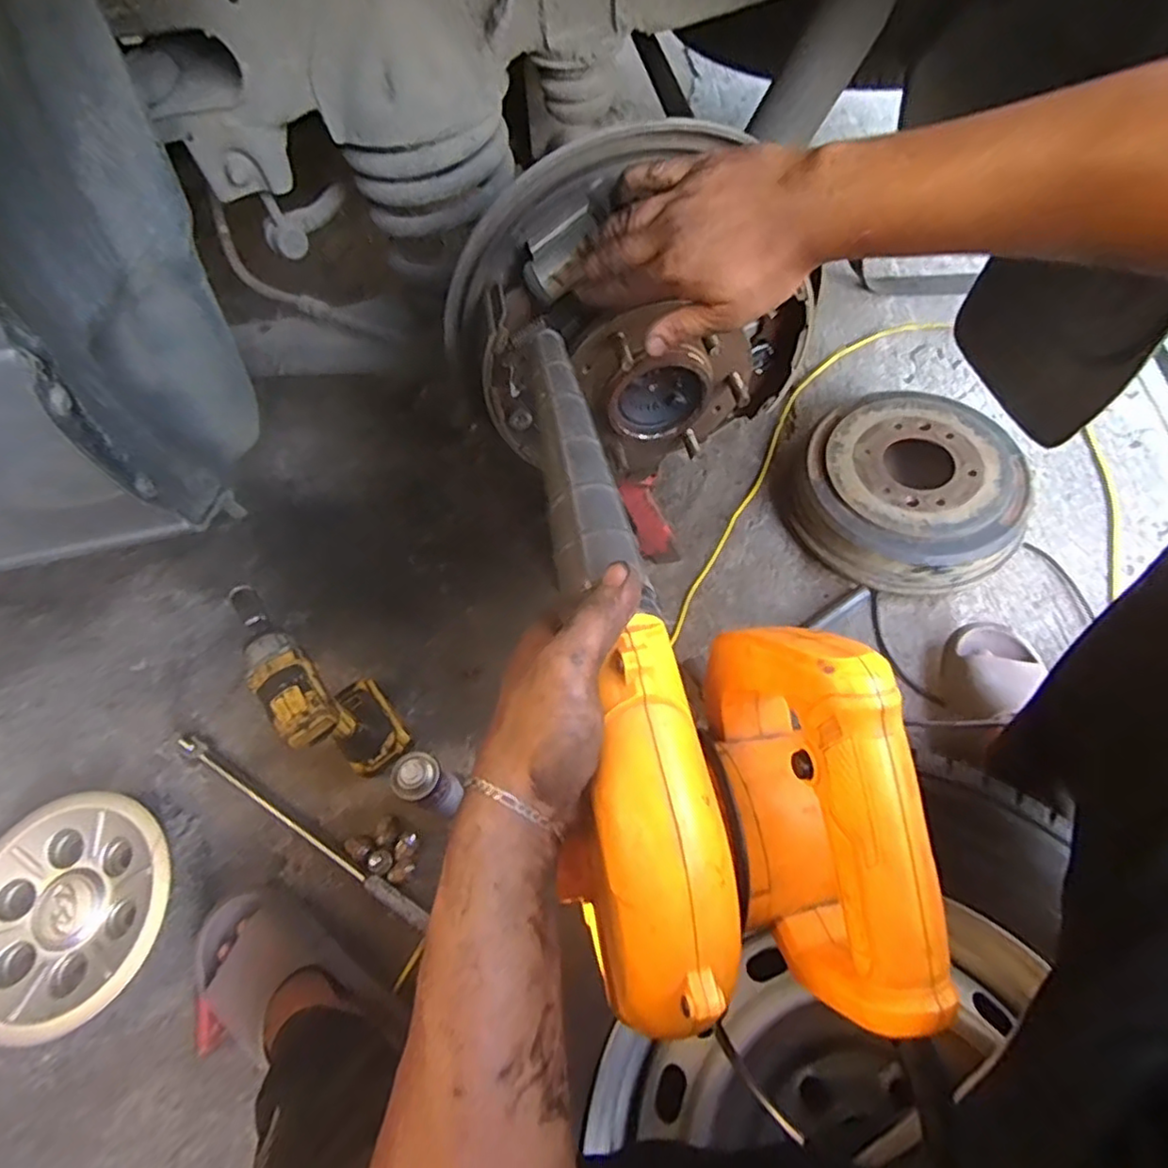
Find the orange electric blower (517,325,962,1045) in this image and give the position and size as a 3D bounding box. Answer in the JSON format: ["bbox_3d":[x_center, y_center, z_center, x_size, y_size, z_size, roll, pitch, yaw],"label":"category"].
[{"bbox_3d":[0.023,0.013,0.323,0.131,0.117,0.378,-19,61,-7],"label":"orange electric blower"}]

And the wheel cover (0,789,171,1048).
[{"bbox_3d":[-0.605,0.376,0.733,0.249,0.036,0.251,27,77,15],"label":"wheel cover"}]

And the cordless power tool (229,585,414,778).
[{"bbox_3d":[-0.310,0.110,0.728,0.199,0.212,0.087,38,70,21],"label":"cordless power tool"}]

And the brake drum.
[{"bbox_3d":[0.460,-0.136,0.907,0.293,0.092,0.286,-1,61,3],"label":"brake drum"}]

